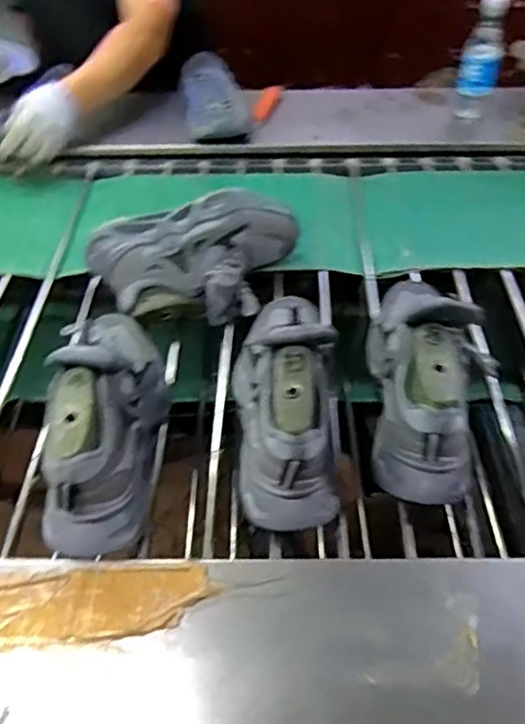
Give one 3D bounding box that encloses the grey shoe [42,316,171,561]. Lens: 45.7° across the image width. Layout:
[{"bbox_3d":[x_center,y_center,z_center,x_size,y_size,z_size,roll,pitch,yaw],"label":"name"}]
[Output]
[{"bbox_3d":[-0.163,0.051,0.682,0.098,0.145,0.299,-4,48,-3],"label":"grey shoe"}]

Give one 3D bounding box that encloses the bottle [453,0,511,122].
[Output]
[{"bbox_3d":[0.409,-0.559,1.169,0.066,0.203,0.065,16,50,15],"label":"bottle"}]

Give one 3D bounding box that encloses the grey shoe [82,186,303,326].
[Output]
[{"bbox_3d":[-0.090,-0.145,0.885,0.303,0.100,0.158,-8,48,-7],"label":"grey shoe"}]

